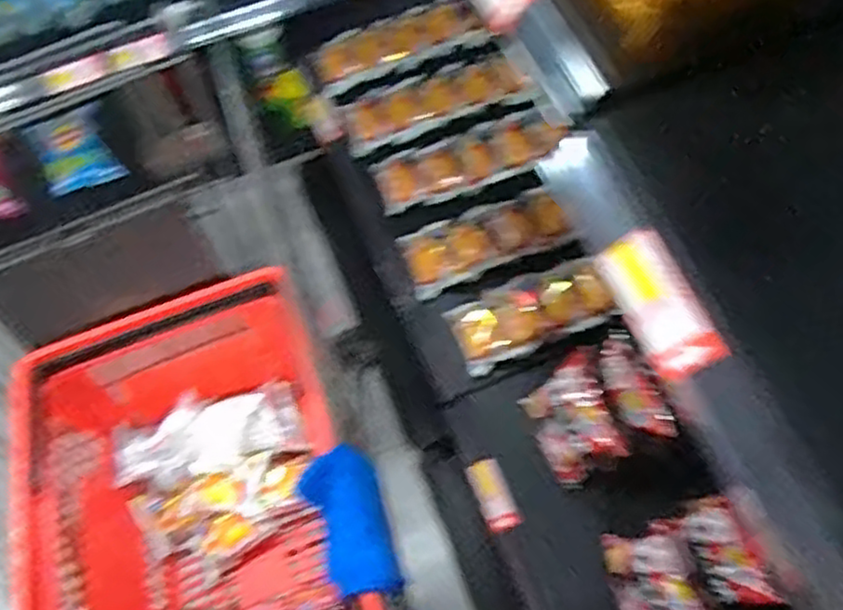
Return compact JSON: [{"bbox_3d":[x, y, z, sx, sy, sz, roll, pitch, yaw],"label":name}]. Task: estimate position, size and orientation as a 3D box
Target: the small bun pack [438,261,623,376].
[{"bbox_3d":[0.161,0.008,1.065,0.230,0.055,0.115,-21,68,-6],"label":"small bun pack"}]

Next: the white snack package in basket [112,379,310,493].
[{"bbox_3d":[-0.270,0.165,0.941,0.234,0.067,0.100,-15,68,-3],"label":"white snack package in basket"}]

